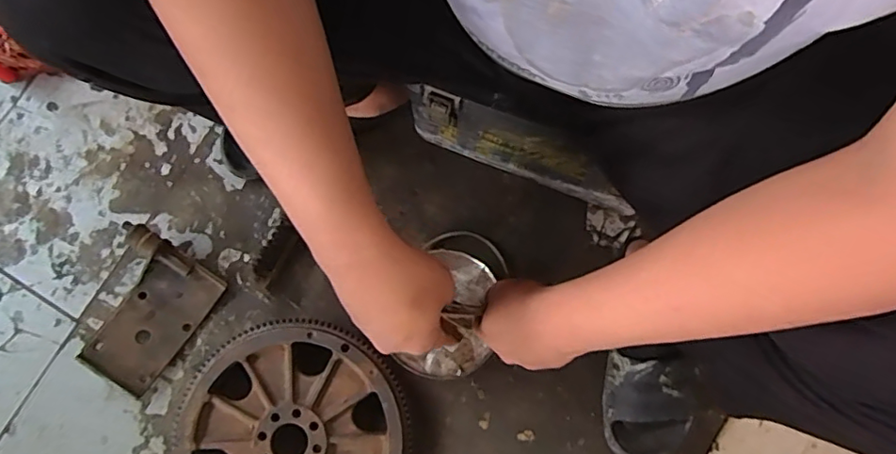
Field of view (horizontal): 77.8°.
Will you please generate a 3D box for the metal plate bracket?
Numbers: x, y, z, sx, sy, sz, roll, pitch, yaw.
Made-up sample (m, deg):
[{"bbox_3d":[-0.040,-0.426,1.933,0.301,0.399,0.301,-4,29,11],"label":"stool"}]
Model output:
[{"bbox_3d":[-0.441,0.117,0.791,0.149,0.059,0.196,35,80,6],"label":"metal plate bracket"}]

